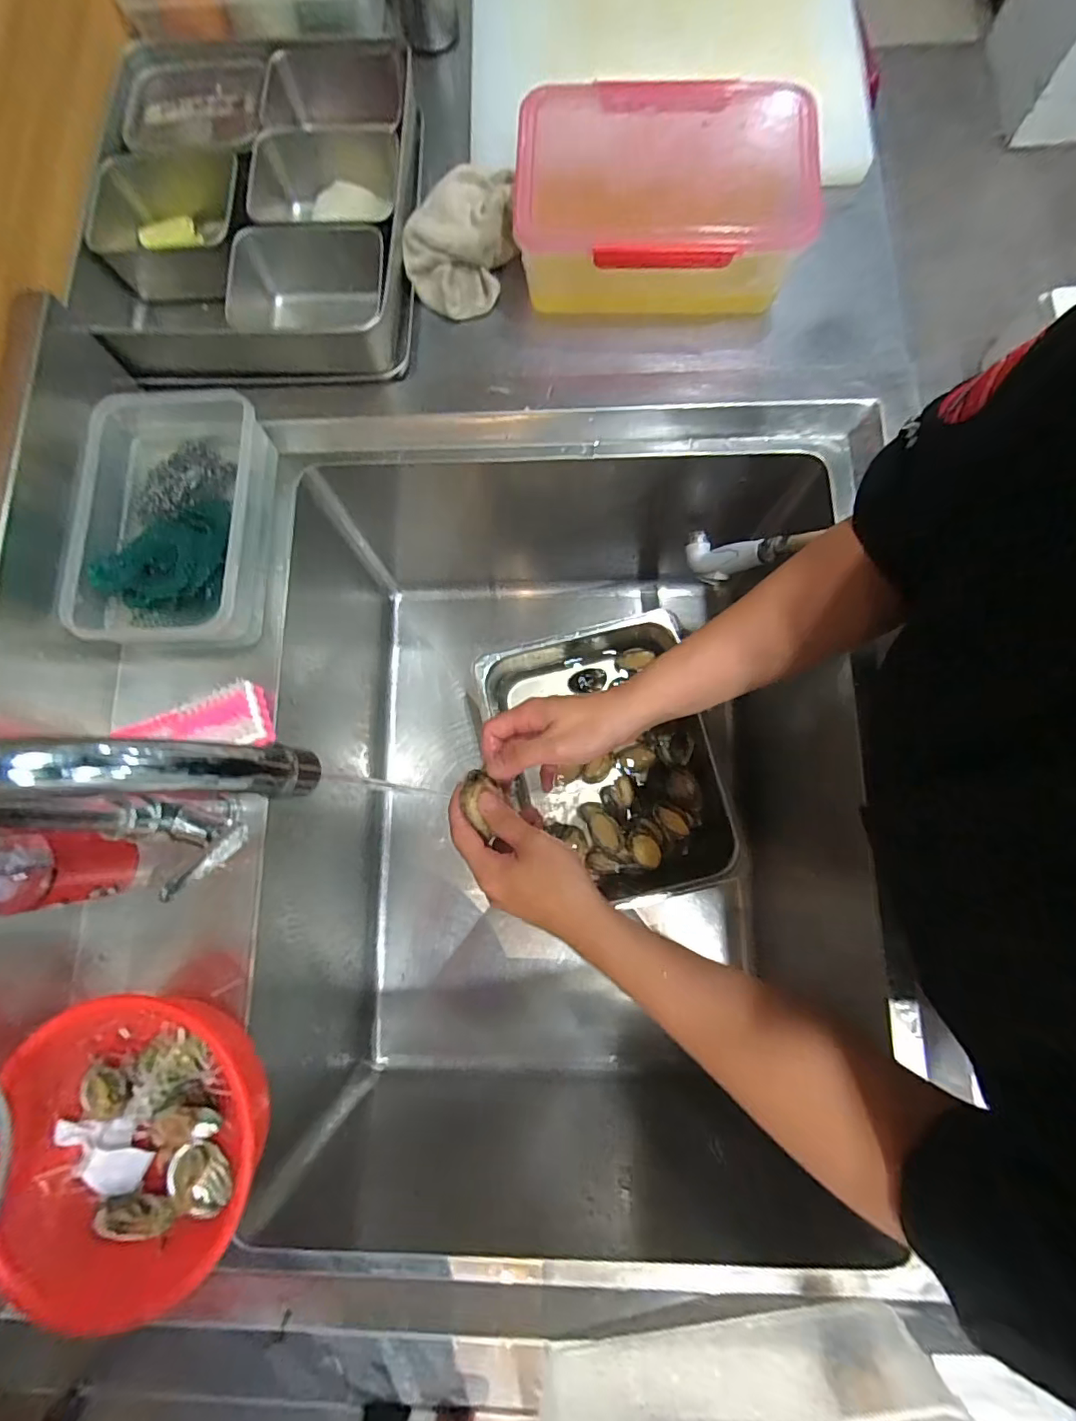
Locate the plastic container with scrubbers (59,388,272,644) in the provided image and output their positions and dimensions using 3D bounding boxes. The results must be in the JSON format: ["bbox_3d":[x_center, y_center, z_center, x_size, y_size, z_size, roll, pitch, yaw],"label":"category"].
[{"bbox_3d":[-0.331,-0.176,0.482,0.165,0.040,0.241,-2,79,2],"label":"plastic container with scrubbers"}]

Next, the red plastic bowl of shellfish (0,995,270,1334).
[{"bbox_3d":[-0.289,0.300,0.378,0.170,0.075,0.188,-16,79,-1],"label":"red plastic bowl of shellfish"}]

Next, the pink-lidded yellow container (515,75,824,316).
[{"bbox_3d":[0.109,-0.461,0.503,0.253,0.084,0.169,3,79,3],"label":"pink-lidded yellow container"}]

